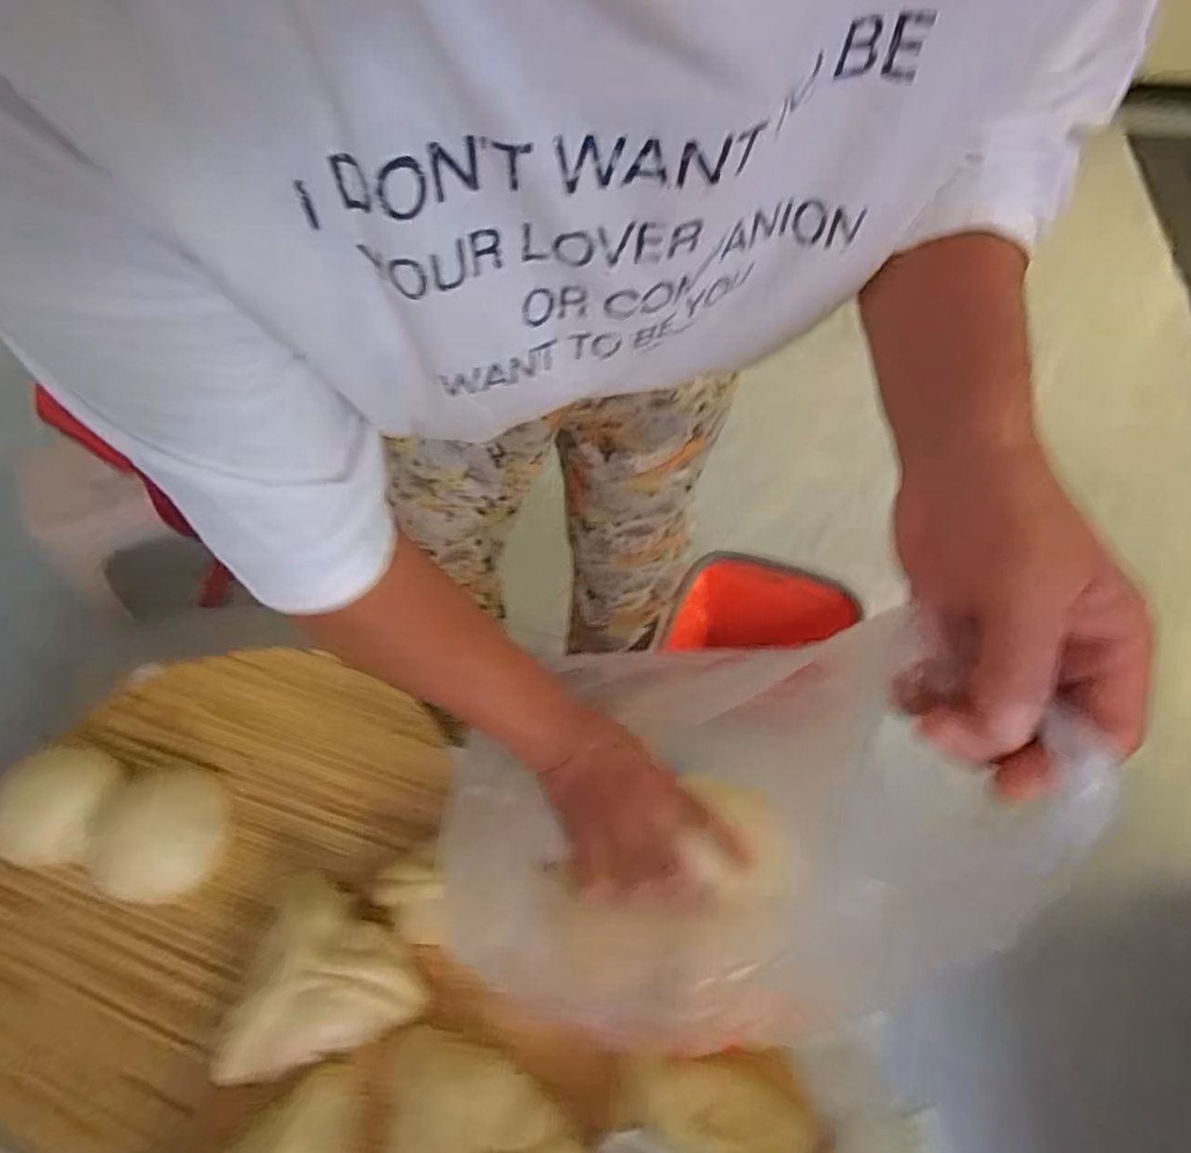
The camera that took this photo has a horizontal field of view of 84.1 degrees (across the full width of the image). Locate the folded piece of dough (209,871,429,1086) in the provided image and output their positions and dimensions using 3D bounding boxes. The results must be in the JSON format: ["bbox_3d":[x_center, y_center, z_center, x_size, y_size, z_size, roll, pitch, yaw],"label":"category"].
[{"bbox_3d":[-0.206,0.274,0.471,0.138,0.038,0.119,-19,56,-8],"label":"folded piece of dough"}]

